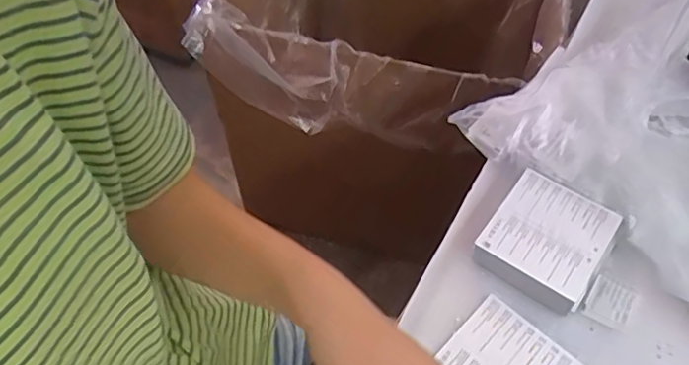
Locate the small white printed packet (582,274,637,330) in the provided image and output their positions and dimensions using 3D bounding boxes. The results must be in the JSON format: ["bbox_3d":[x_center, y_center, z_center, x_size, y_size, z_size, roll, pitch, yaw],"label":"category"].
[{"bbox_3d":[0.221,0.098,0.470,0.035,0.010,0.042,26,56,19],"label":"small white printed packet"}]

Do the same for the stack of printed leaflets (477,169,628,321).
[{"bbox_3d":[0.174,0.050,0.490,0.091,0.036,0.098,30,57,21],"label":"stack of printed leaflets"}]

